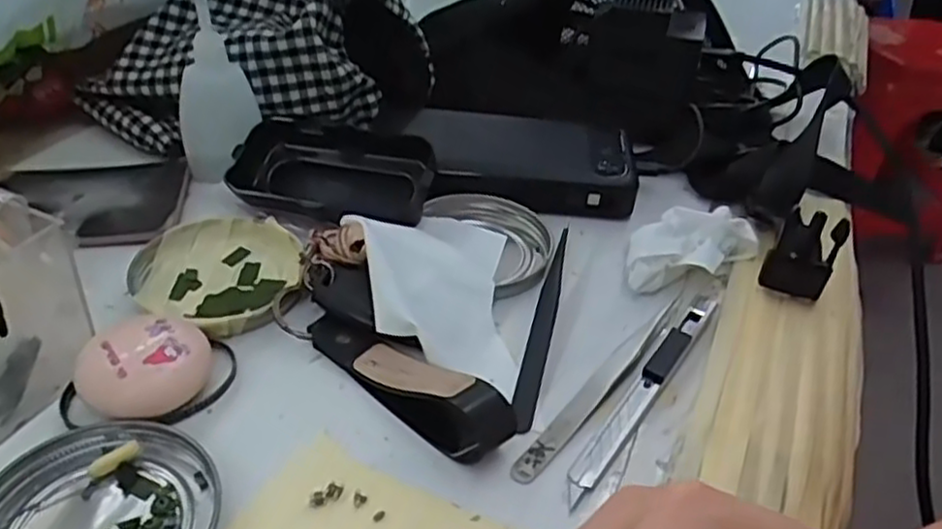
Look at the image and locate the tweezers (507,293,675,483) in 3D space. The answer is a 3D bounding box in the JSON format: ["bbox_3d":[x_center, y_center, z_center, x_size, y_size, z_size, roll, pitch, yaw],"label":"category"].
[{"bbox_3d":[0.055,0.049,0.303,0.009,0.013,0.114,31,45,29],"label":"tweezers"}]

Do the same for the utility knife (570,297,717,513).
[{"bbox_3d":[0.076,0.049,0.309,0.011,0.007,0.138,27,44,25],"label":"utility knife"}]

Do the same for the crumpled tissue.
[{"bbox_3d":[0.111,-0.009,0.375,0.078,0.020,0.039,-16,43,-24],"label":"crumpled tissue"}]

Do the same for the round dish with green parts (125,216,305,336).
[{"bbox_3d":[-0.117,0.002,0.347,0.081,0.015,0.072,24,43,22],"label":"round dish with green parts"}]

